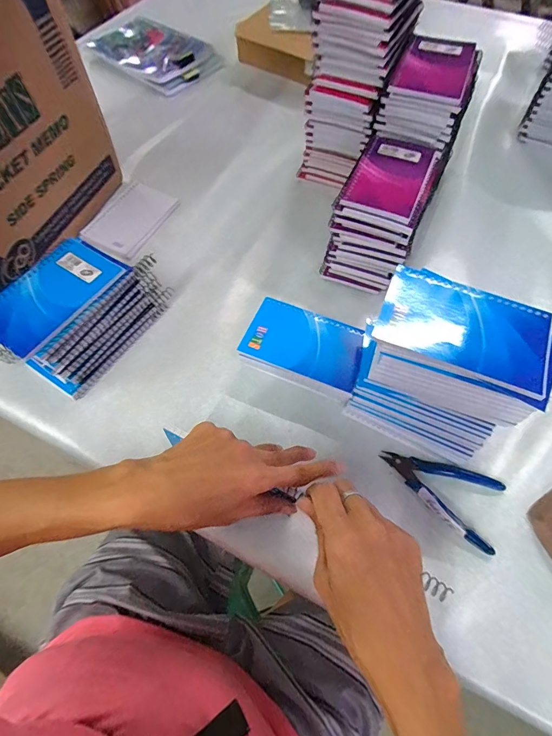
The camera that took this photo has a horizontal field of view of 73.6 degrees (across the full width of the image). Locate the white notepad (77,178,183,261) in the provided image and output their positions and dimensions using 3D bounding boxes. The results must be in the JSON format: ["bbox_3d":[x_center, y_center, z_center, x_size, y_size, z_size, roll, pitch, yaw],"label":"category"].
[{"bbox_3d":[-0.214,-0.226,0.548,0.099,0.007,0.142,20,63,10],"label":"white notepad"}]

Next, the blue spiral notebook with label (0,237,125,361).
[{"bbox_3d":[-0.227,-0.073,0.374,0.079,0.014,0.127,30,66,14],"label":"blue spiral notebook with label"}]

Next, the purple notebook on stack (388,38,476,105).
[{"bbox_3d":[0.185,-0.350,0.434,0.080,0.014,0.127,20,64,9],"label":"purple notebook on stack"}]

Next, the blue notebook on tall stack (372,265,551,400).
[{"bbox_3d":[0.153,-0.034,0.299,0.130,0.013,0.078,22,64,10],"label":"blue notebook on tall stack"}]

